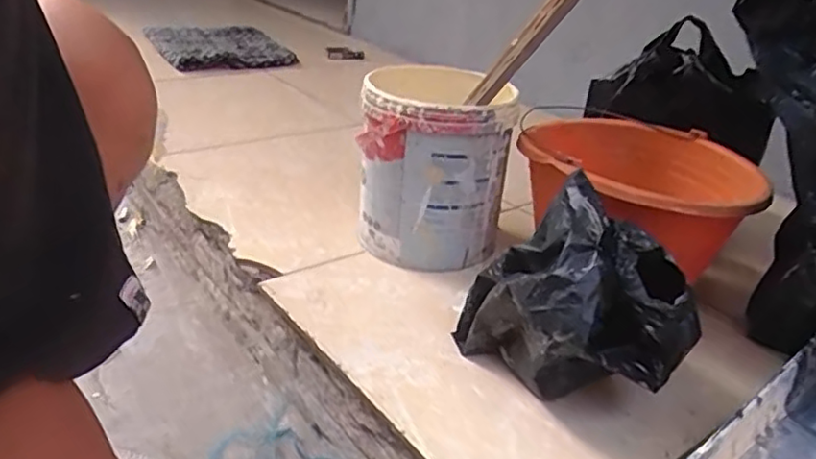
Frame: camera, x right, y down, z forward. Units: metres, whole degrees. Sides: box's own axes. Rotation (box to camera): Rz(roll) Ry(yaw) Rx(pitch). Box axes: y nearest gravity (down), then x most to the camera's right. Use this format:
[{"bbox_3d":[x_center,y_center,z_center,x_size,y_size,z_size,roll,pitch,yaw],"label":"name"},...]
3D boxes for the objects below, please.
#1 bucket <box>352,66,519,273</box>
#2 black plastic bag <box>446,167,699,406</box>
[{"bbox_3d":[0.030,-0.081,0.767,0.172,0.193,0.197,8,27,5],"label":"bucket"},{"bbox_3d":[0.140,0.065,0.534,0.124,0.162,0.167,-8,30,-25],"label":"black plastic bag"}]

